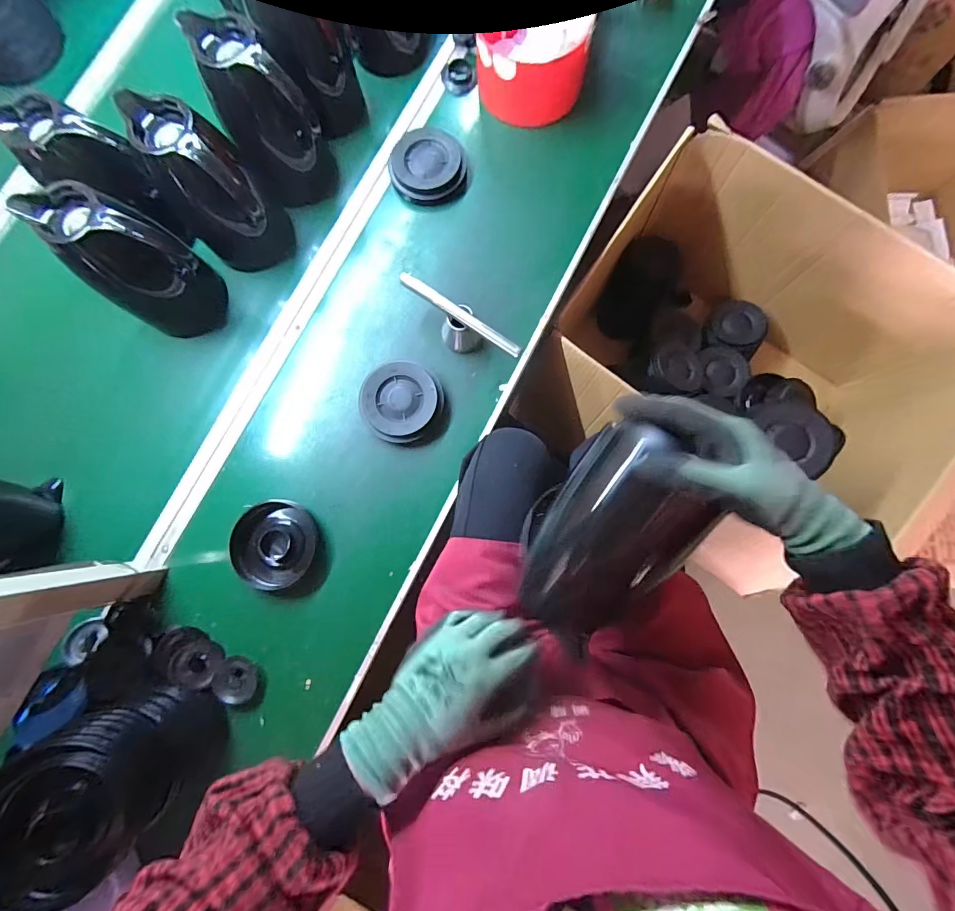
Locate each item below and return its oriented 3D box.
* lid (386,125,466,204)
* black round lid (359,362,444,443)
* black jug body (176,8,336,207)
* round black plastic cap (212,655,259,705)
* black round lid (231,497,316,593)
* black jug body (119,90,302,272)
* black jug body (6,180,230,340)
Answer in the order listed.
[{"bbox_3d":[-0.077,-0.459,0.664,0.124,0.032,0.115,0,81,3],"label":"lid"},{"bbox_3d":[-0.114,-0.081,0.613,0.114,0.027,0.116,0,81,3],"label":"black round lid"},{"bbox_3d":[-0.291,-0.468,0.591,0.117,0.190,0.137,-25,81,-1],"label":"black jug body"},{"bbox_3d":[-0.328,0.303,0.569,0.051,0.027,0.051,0,81,3],"label":"round black plastic cap"},{"bbox_3d":[-0.286,0.125,0.589,0.108,0.024,0.119,0,82,3],"label":"black round lid"},{"bbox_3d":[-0.348,-0.349,0.571,0.119,0.201,0.140,-40,81,-3],"label":"black jug body"},{"bbox_3d":[-0.450,-0.253,0.562,0.124,0.192,0.118,0,81,3],"label":"black jug body"}]

